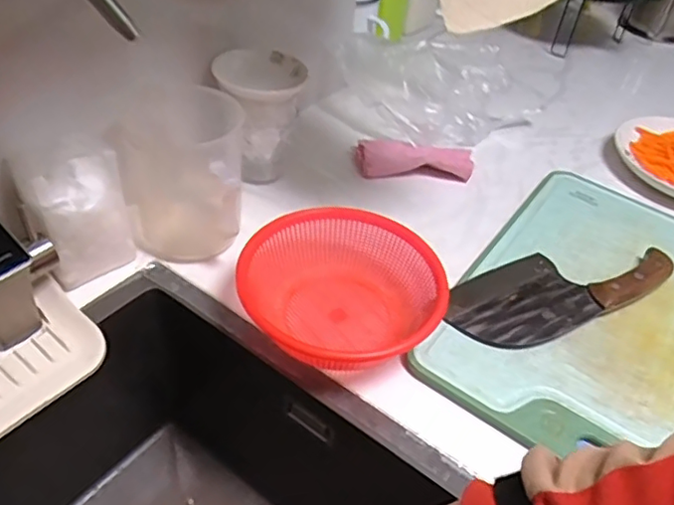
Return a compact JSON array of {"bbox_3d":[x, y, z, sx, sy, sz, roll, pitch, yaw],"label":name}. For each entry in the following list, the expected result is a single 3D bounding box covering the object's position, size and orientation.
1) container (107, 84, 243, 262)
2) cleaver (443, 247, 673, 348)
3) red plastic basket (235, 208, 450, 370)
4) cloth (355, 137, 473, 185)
[{"bbox_3d":[-0.146,-0.070,0.571,0.103,0.144,0.099,1,42,-7],"label":"container"},{"bbox_3d":[0.224,0.031,0.585,0.256,0.020,0.095,-15,46,-24],"label":"cleaver"},{"bbox_3d":[0.003,0.024,0.543,0.176,0.065,0.174,1,42,-7],"label":"red plastic basket"},{"bbox_3d":[0.099,-0.120,0.749,0.153,0.012,0.061,2,62,-11],"label":"cloth"}]

